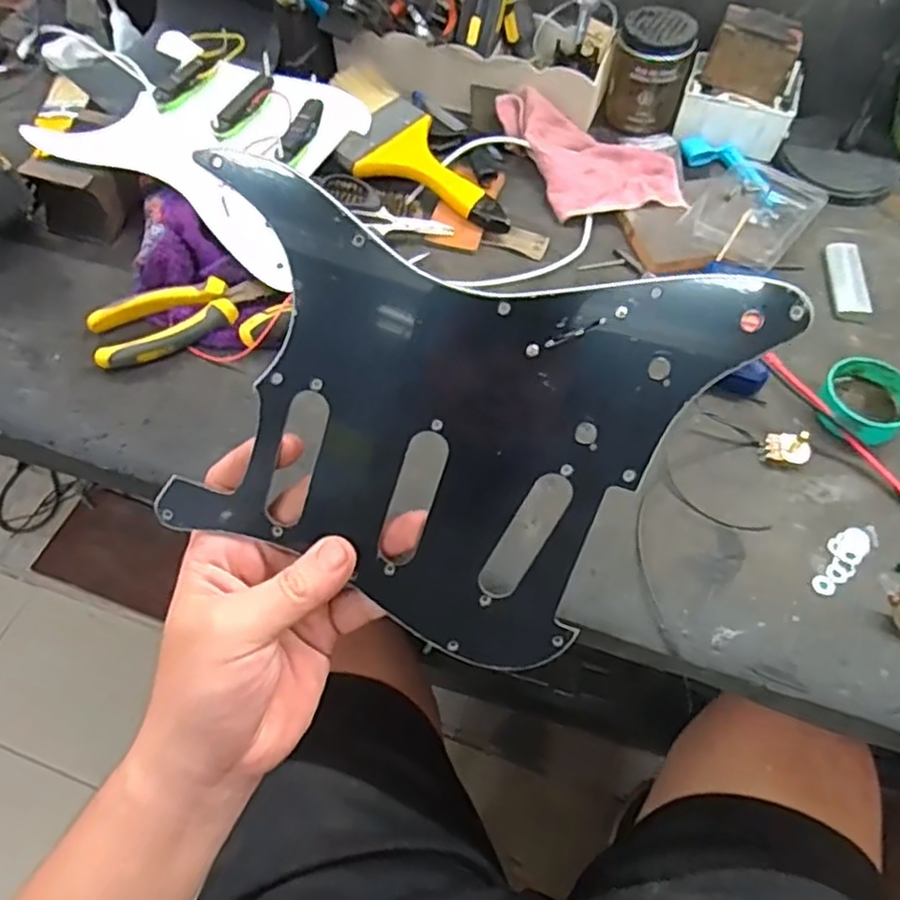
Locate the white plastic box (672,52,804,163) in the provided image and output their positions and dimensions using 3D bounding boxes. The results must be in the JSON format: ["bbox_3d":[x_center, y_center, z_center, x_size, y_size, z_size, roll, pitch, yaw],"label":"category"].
[{"bbox_3d":[0.277,-0.332,0.661,0.103,0.044,0.078,18,60,10],"label":"white plastic box"}]

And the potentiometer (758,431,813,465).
[{"bbox_3d":[0.234,-0.003,0.471,0.030,0.026,0.017,12,59,7],"label":"potentiometer"}]

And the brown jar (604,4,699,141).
[{"bbox_3d":[0.193,-0.367,0.665,0.072,0.093,0.060,10,59,6],"label":"brown jar"}]

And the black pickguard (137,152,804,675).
[{"bbox_3d":[0.000,-0.003,0.320,0.249,0.199,0.007,14,16,1],"label":"black pickguard"}]

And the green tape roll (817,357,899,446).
[{"bbox_3d":[0.295,-0.033,0.492,0.067,0.027,0.060,-34,64,-19],"label":"green tape roll"}]

